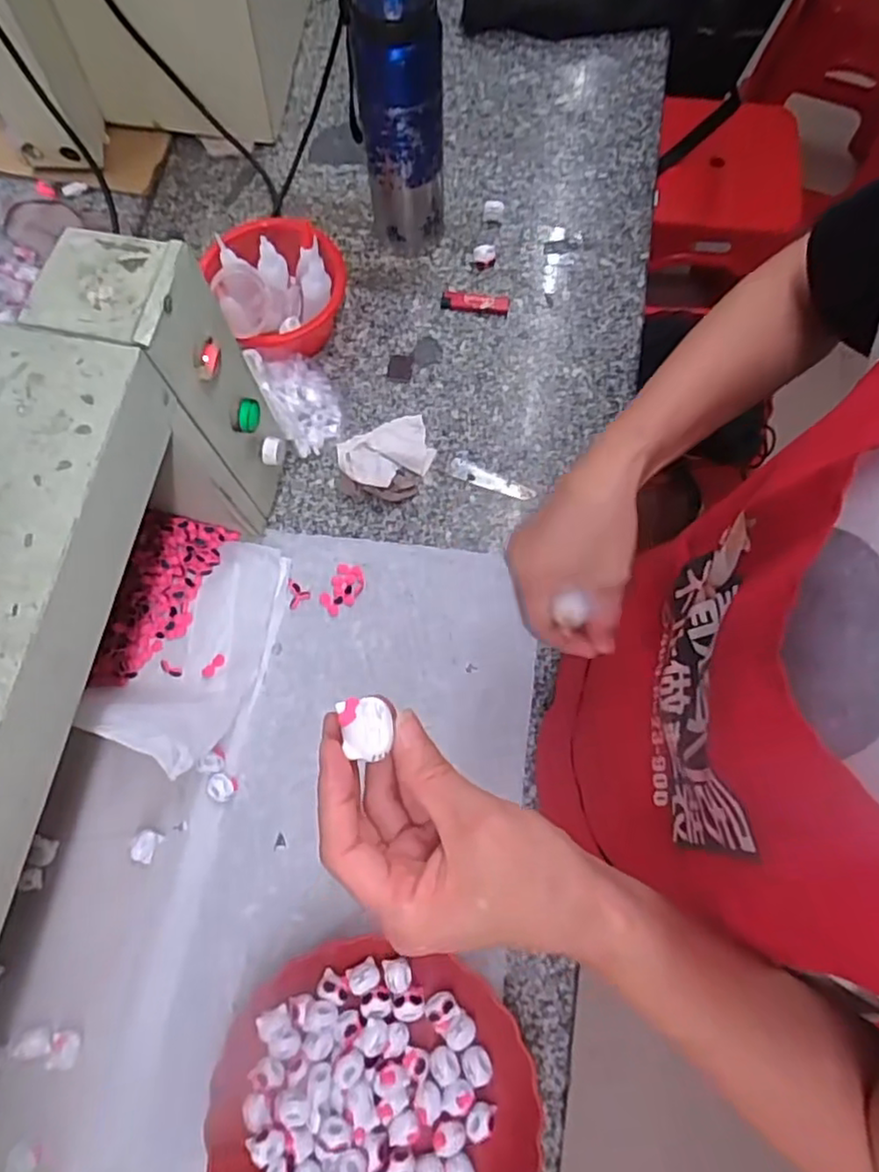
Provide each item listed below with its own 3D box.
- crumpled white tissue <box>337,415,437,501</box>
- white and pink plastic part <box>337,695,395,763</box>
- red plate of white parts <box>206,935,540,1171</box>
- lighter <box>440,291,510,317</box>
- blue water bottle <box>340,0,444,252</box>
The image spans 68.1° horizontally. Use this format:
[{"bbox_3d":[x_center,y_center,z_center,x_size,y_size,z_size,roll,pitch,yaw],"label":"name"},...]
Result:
[{"bbox_3d":[-0.051,-0.131,0.669,0.104,0.028,0.087,-29,75,-8],"label":"crumpled white tissue"},{"bbox_3d":[-0.030,0.056,0.264,0.021,0.006,0.023,-11,74,-3],"label":"white and pink plastic part"},{"bbox_3d":[-0.051,0.414,0.505,0.239,0.037,0.226,0,73,0],"label":"red plate of white parts"},{"bbox_3d":[0.040,-0.318,0.730,0.075,0.012,0.025,4,73,1],"label":"lighter"},{"bbox_3d":[-0.042,-0.458,0.640,0.087,0.277,0.076,-6,73,-2],"label":"blue water bottle"}]

